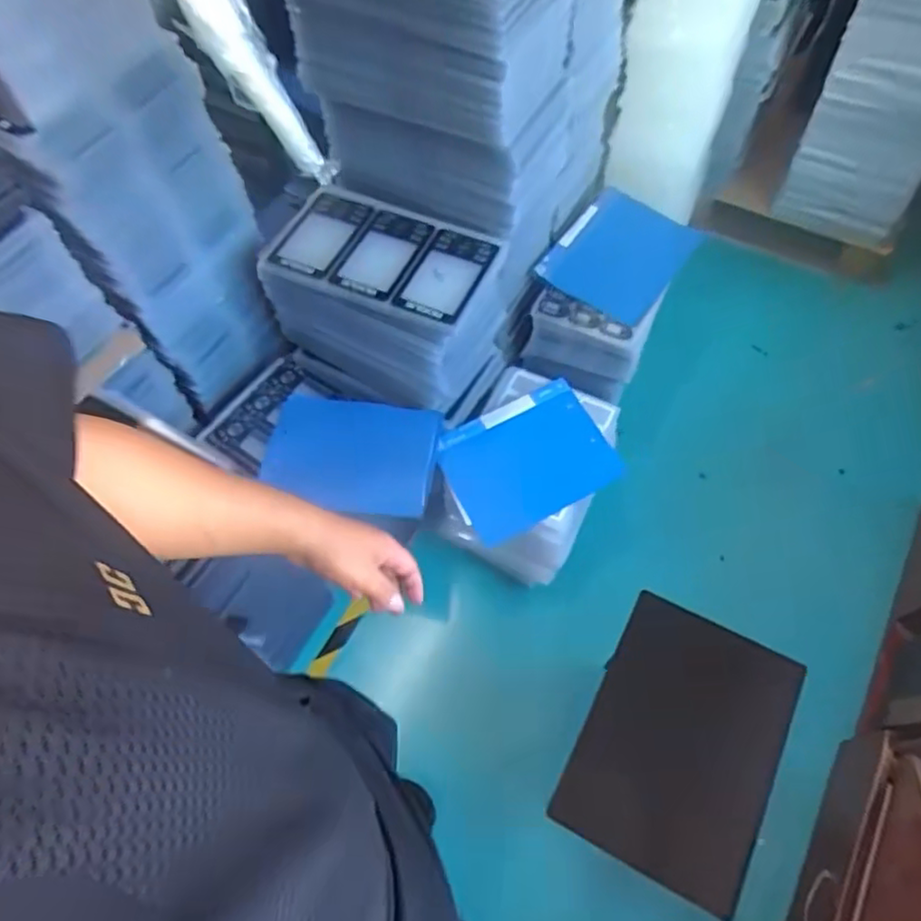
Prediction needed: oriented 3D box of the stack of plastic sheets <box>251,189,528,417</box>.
[{"bbox_3d":[-0.138,-0.295,1.251,0.415,0.277,0.256,17,64,13],"label":"stack of plastic sheets"}]

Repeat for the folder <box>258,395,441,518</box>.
[{"bbox_3d":[-0.206,-0.014,1.242,0.314,0.027,0.211,10,78,14],"label":"folder"}]

